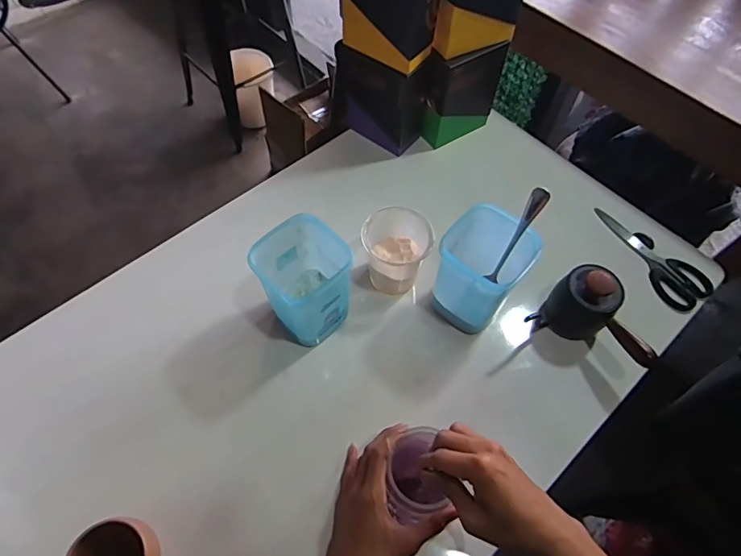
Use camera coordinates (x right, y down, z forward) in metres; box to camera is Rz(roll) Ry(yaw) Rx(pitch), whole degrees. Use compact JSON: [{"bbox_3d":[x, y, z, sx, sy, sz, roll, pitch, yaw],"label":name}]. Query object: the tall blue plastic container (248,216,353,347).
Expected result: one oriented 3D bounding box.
[{"bbox_3d":[-0.079,0.009,0.578,0.093,0.142,0.095,41,67,20],"label":"tall blue plastic container"}]

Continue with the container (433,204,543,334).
[{"bbox_3d":[0.133,-0.009,0.596,0.108,0.135,0.099,37,66,18],"label":"container"}]

